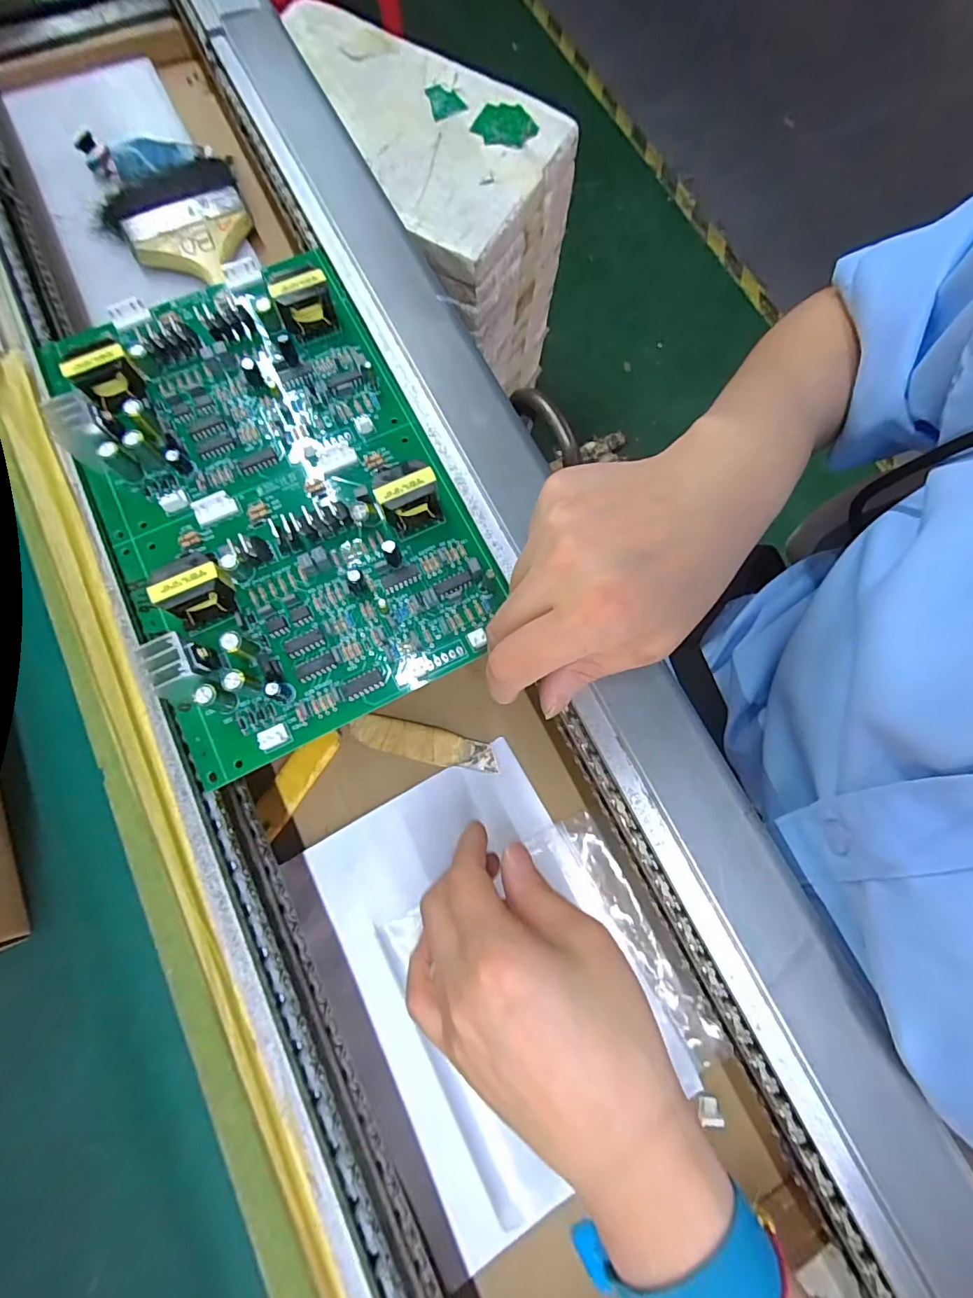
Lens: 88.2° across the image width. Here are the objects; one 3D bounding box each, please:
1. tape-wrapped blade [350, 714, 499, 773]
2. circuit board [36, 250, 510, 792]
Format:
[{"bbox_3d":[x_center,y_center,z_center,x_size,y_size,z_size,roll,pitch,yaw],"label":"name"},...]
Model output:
[{"bbox_3d":[-0.040,0.060,0.323,0.093,0.005,0.023,12,75,2],"label":"tape-wrapped blade"},{"bbox_3d":[-0.111,-0.087,0.249,0.163,0.026,0.253,-27,77,-7],"label":"circuit board"}]

